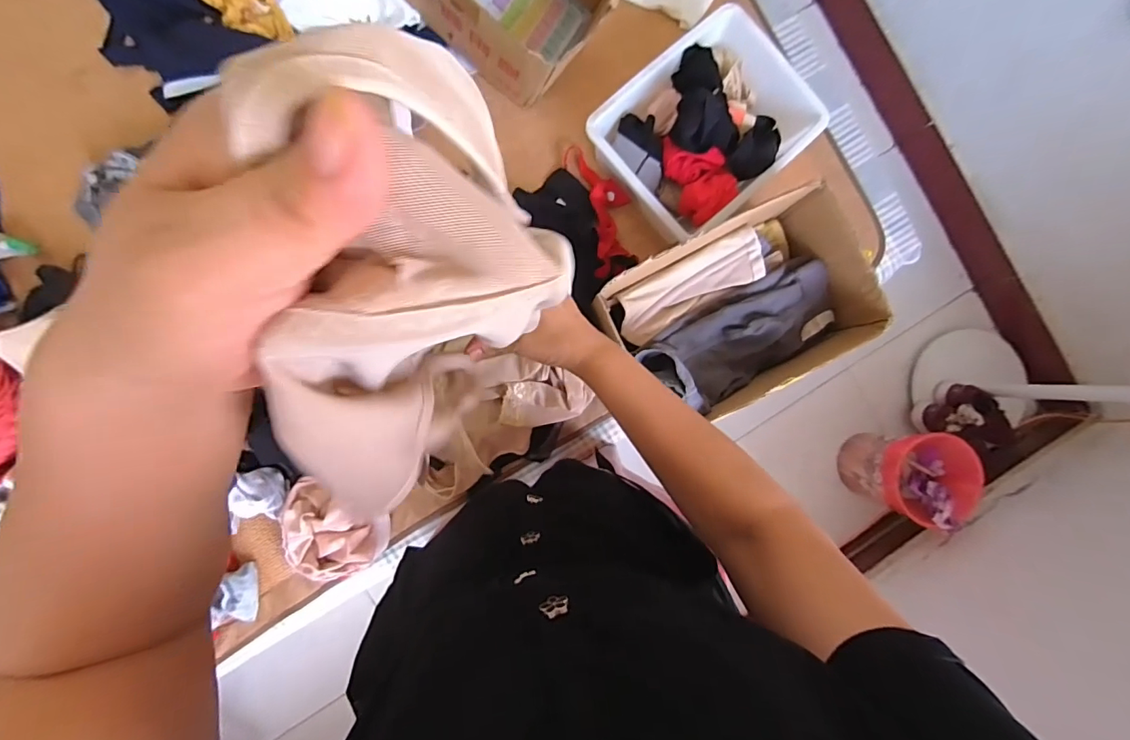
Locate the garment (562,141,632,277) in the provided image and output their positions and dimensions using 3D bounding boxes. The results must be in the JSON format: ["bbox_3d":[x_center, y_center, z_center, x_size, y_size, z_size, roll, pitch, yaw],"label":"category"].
[{"bbox_3d":[0.073,-0.297,0.868,0.099,0.049,0.250,-14,90,-6],"label":"garment"}]

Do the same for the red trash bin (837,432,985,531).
[{"bbox_3d":[0.918,0.281,1.274,0.228,0.206,0.230,1,88,-6],"label":"red trash bin"}]

